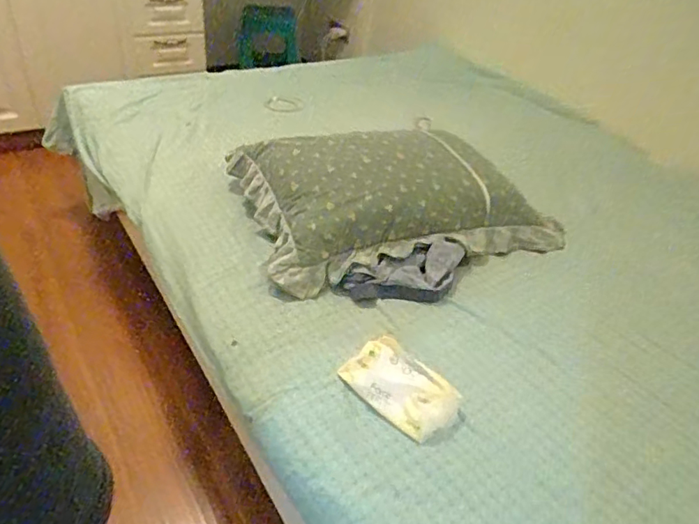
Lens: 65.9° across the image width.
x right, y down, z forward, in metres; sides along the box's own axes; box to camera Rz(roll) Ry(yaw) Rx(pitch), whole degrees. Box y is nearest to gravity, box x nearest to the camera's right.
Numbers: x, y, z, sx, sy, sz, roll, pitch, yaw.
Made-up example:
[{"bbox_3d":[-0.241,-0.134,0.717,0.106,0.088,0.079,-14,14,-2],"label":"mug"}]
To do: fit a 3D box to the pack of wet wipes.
[{"bbox_3d":[0.075,0.187,0.823,0.182,0.068,0.093,31,42,30],"label":"pack of wet wipes"}]

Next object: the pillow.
[{"bbox_3d":[0.110,-0.167,1.210,0.670,0.191,0.414,-9,39,-21],"label":"pillow"}]

